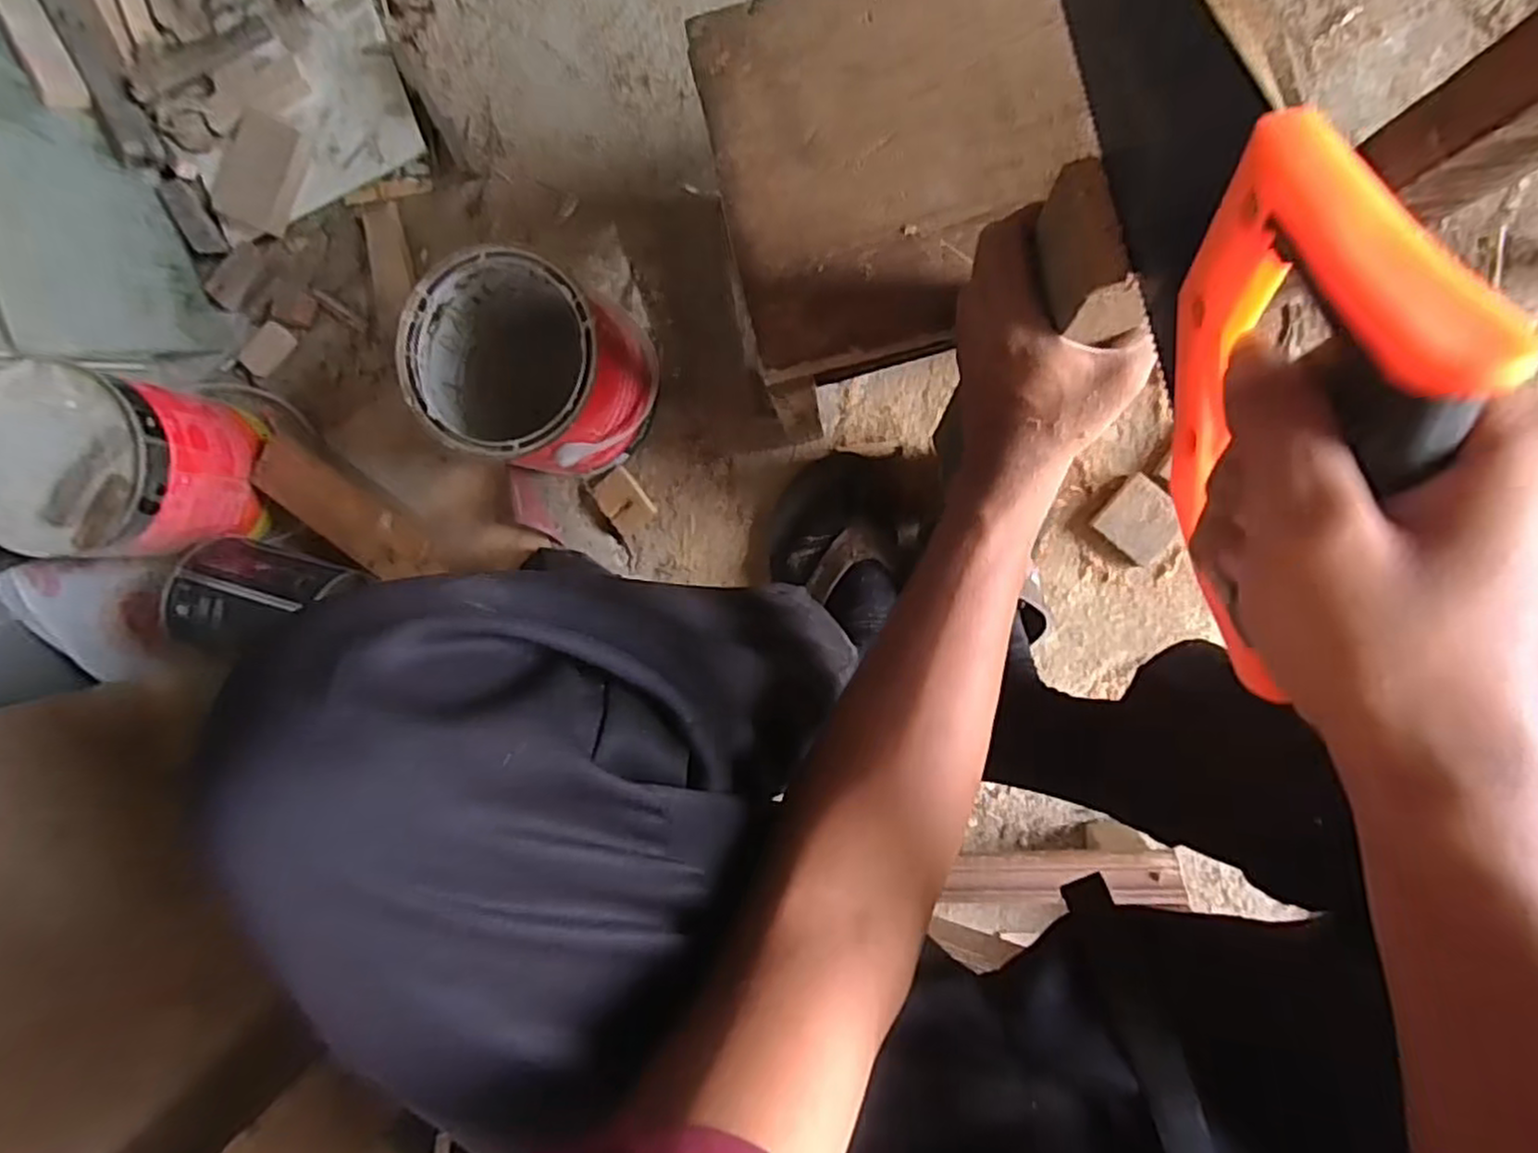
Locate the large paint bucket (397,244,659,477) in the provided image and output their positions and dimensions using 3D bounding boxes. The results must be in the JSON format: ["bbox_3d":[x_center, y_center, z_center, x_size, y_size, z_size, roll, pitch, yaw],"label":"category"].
[{"bbox_3d":[-0.185,-0.165,0.597,0.157,0.157,0.141,18,93,5],"label":"large paint bucket"}]

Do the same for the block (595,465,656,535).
[{"bbox_3d":[-0.133,-0.069,0.668,0.039,0.009,0.052,-38,90,7],"label":"block"}]

